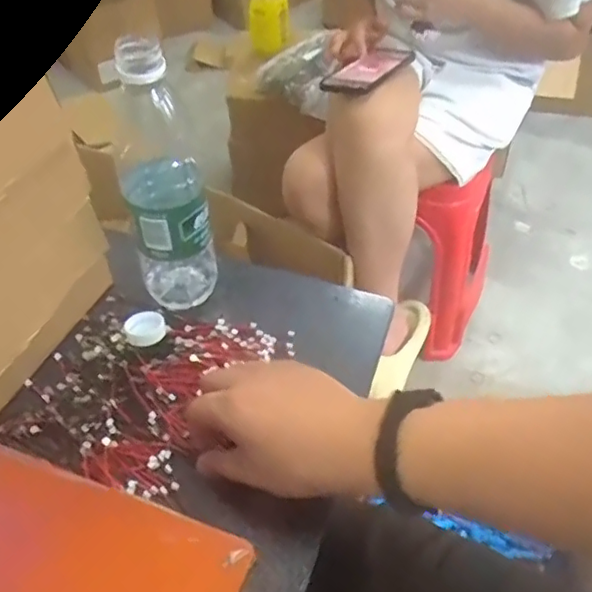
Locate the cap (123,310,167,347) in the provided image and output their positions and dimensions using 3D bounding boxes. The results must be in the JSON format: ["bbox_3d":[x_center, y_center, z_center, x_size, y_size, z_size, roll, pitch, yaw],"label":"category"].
[{"bbox_3d":[-0.124,0.026,0.493,0.034,0.015,0.027,-25,52,-19],"label":"cap"}]

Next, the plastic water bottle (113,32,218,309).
[{"bbox_3d":[-0.104,-0.083,0.464,0.066,0.218,0.061,-16,50,-12],"label":"plastic water bottle"}]

